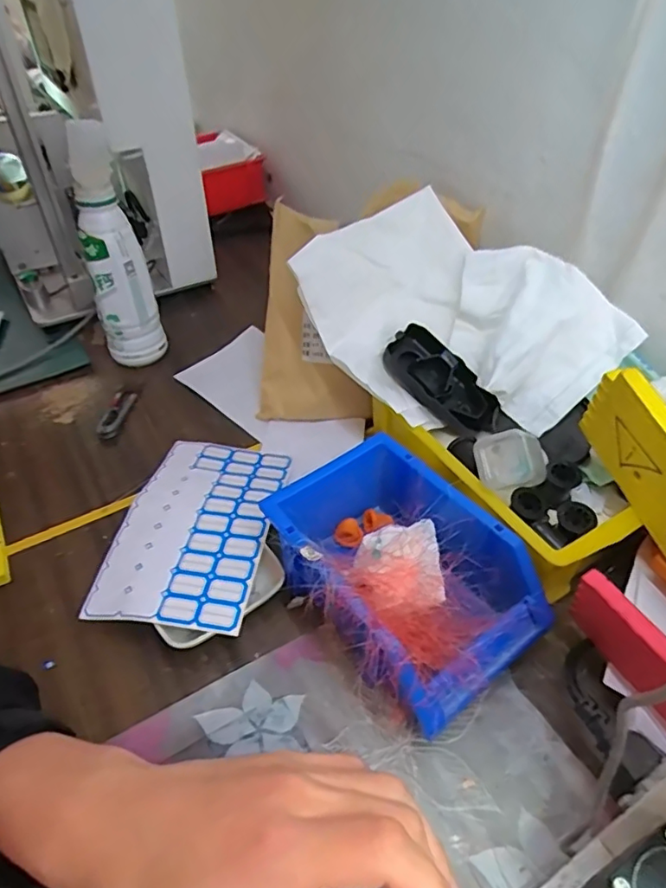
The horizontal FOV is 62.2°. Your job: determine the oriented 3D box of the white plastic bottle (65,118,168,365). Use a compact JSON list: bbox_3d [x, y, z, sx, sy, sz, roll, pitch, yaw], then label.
[{"bbox_3d":[-0.234,-0.191,0.592,0.066,0.247,0.058,-16,46,-15],"label":"white plastic bottle"}]

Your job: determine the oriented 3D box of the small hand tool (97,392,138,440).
[{"bbox_3d":[-0.231,-0.034,0.591,0.023,0.007,0.076,0,44,2],"label":"small hand tool"}]

